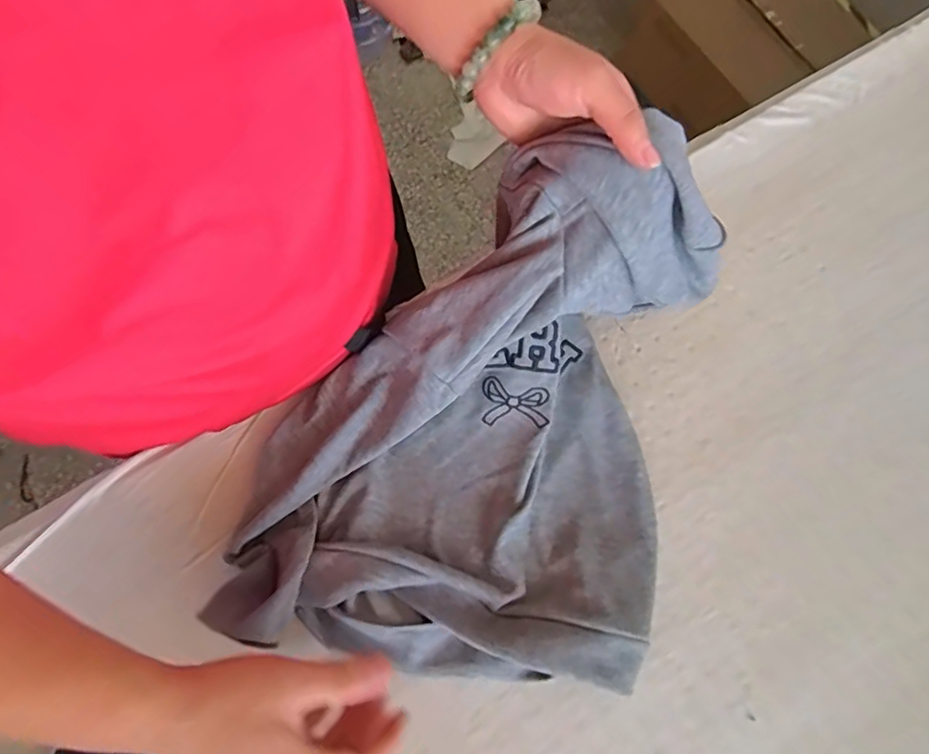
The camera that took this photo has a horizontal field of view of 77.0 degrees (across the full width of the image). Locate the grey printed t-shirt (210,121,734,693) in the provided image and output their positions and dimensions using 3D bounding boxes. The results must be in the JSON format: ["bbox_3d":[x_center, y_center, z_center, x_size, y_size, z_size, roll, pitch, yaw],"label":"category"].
[{"bbox_3d":[0.009,0.029,0.423,0.308,0.178,0.353,12,75,2],"label":"grey printed t-shirt"}]

